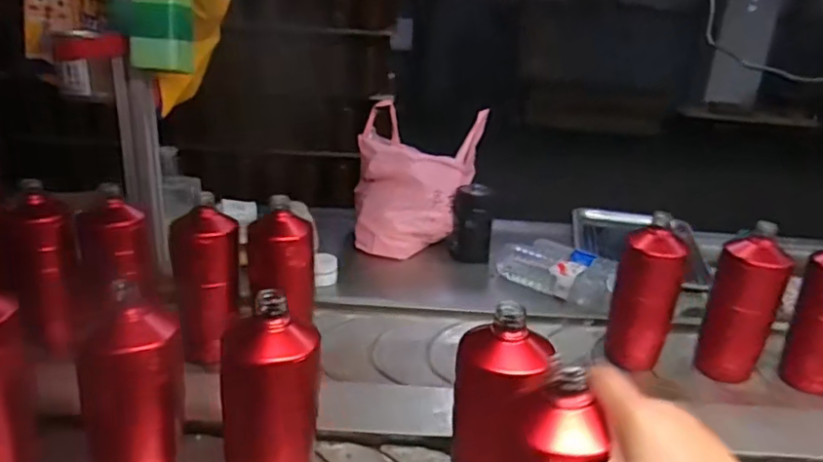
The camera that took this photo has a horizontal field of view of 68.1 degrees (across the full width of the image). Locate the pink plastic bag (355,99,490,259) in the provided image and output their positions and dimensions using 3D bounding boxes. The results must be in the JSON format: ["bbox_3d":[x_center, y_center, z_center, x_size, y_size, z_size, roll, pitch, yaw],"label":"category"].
[{"bbox_3d":[0.009,-0.092,1.189,0.237,0.250,0.137,7,20,2],"label":"pink plastic bag"}]

